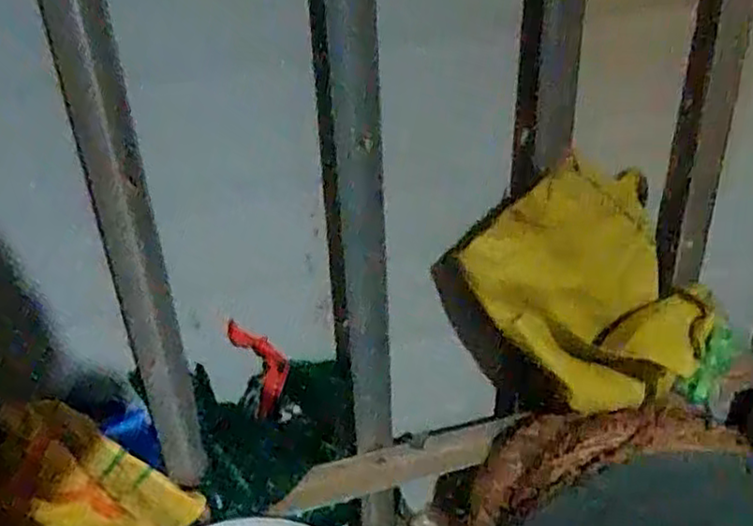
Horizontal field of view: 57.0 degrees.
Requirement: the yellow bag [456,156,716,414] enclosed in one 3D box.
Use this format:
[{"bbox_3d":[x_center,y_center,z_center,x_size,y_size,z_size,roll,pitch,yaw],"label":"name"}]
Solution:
[{"bbox_3d":[0.216,0.024,0.708,0.257,0.250,0.106,-2,27,1],"label":"yellow bag"}]

